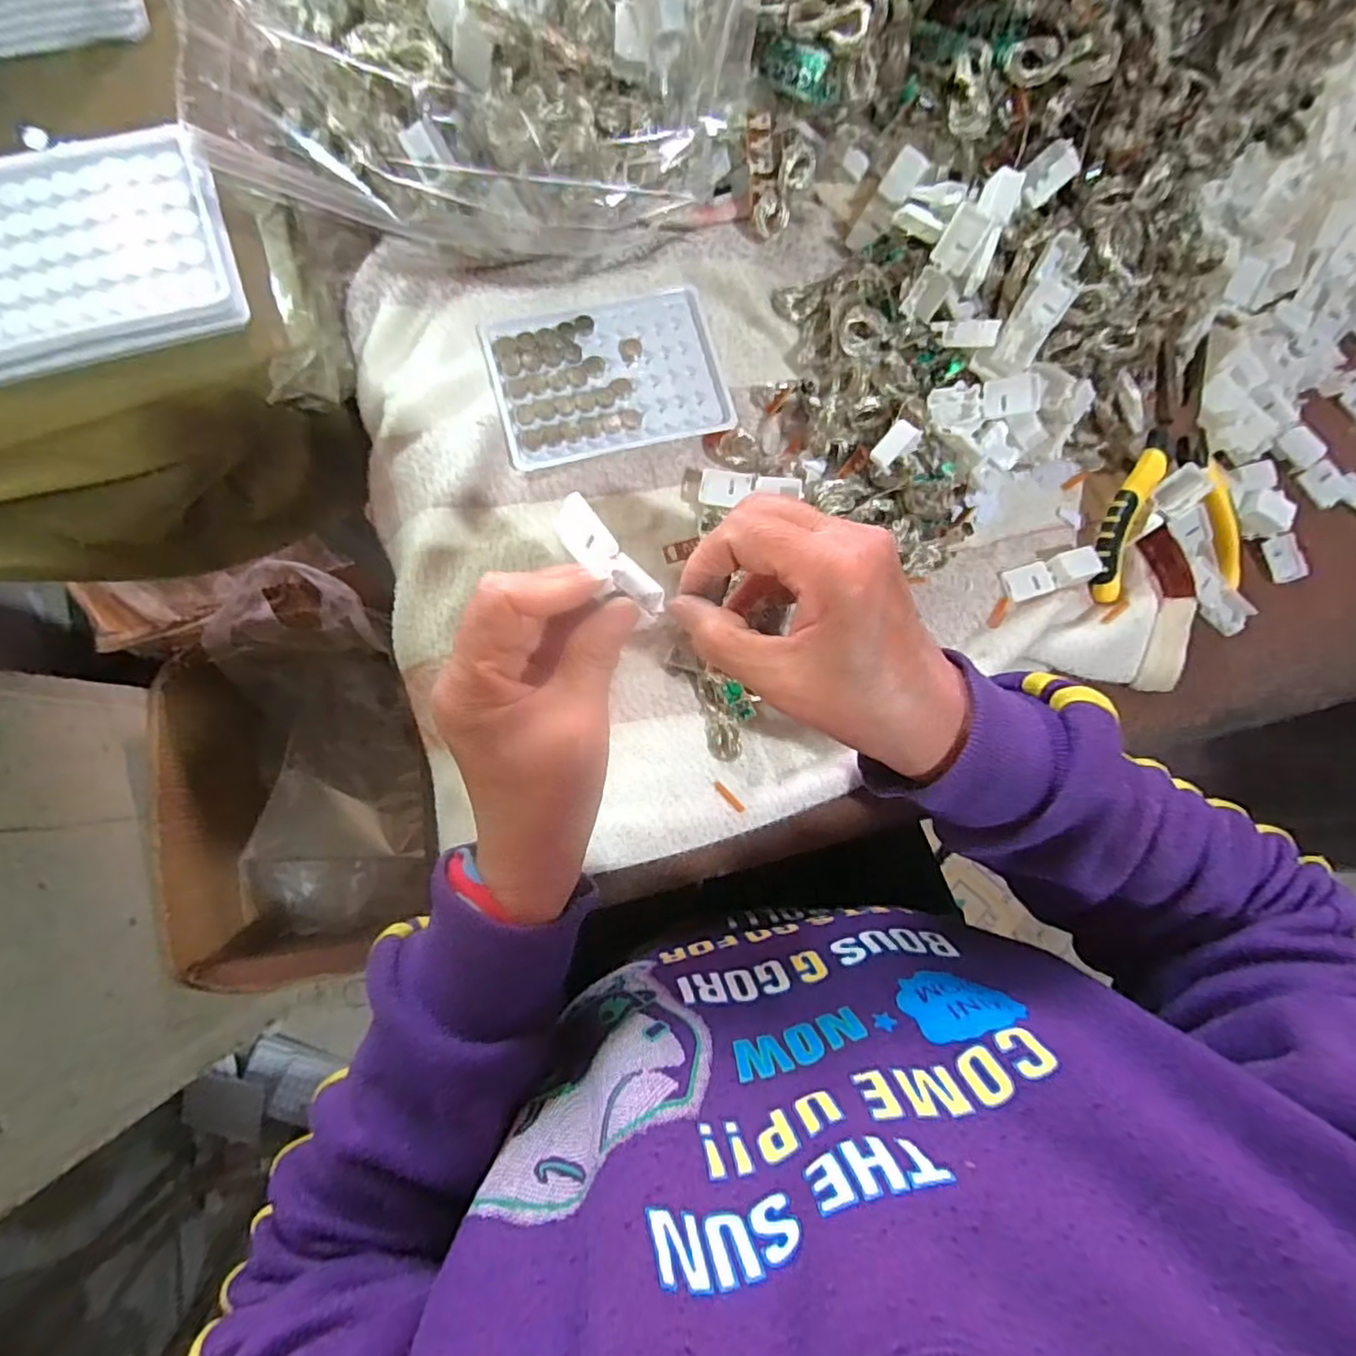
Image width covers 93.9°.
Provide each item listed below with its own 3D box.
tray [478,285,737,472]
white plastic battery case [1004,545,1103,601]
[{"bbox_3d":[-0.040,-0.174,0.364,0.128,0.008,0.094,-14,84,-6],"label":"tray"},{"bbox_3d":[0.215,-0.060,0.365,0.054,0.010,0.020,-16,84,-7],"label":"white plastic battery case"}]

